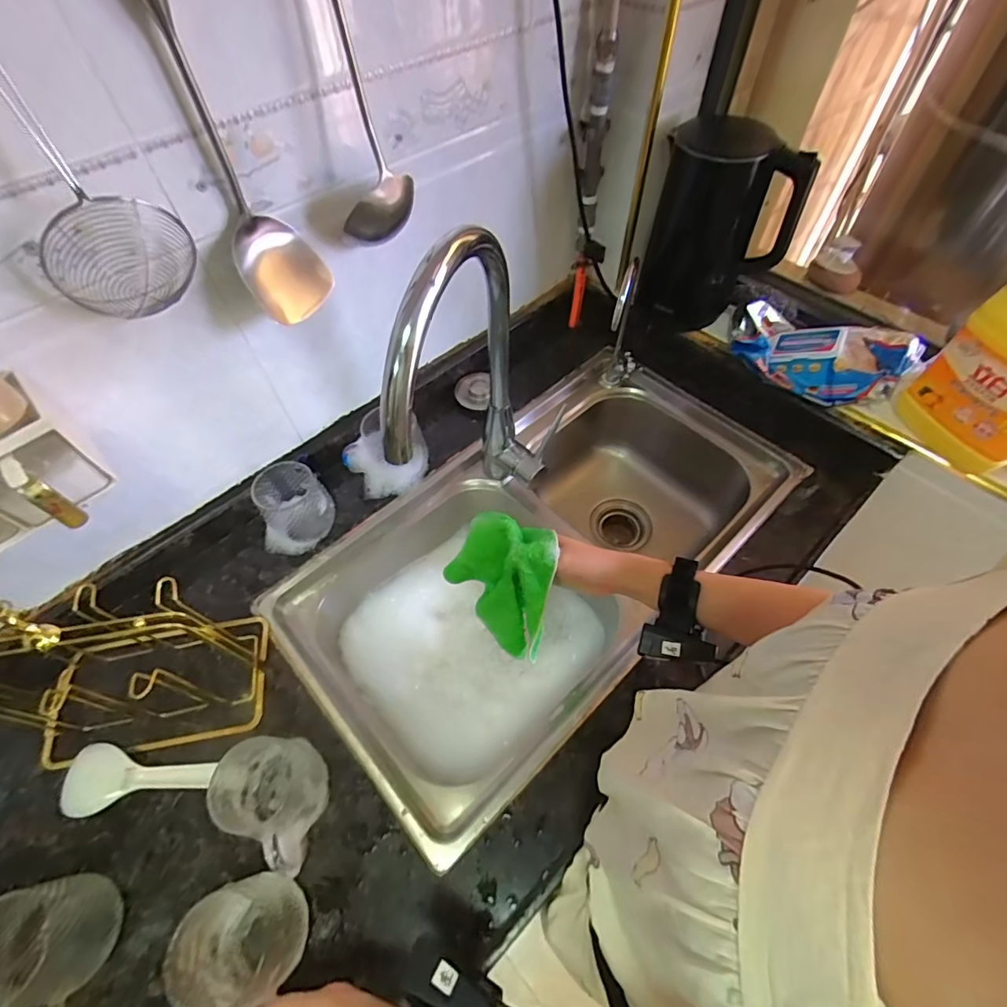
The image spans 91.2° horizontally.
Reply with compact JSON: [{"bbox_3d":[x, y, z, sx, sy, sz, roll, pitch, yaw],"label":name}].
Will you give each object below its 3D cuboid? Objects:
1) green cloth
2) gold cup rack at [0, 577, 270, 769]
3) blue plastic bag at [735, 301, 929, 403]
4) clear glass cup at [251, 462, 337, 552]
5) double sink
[{"bbox_3d":[0.000,0.086,0.561,0.125,0.183,0.086,23,60,16],"label":"green cloth"},{"bbox_3d":[-0.410,0.164,0.497,0.252,0.199,0.140,-11,57,-6],"label":"gold cup rack"},{"bbox_3d":[0.483,-0.238,0.766,0.249,0.064,0.132,26,61,18],"label":"blue plastic bag"},{"bbox_3d":[-0.291,0.006,0.676,0.100,0.086,0.091,-1,56,1],"label":"clear glass cup"},{"bbox_3d":[0.068,0.088,0.780,0.728,0.204,0.395,-39,64,-21],"label":"double sink"}]

